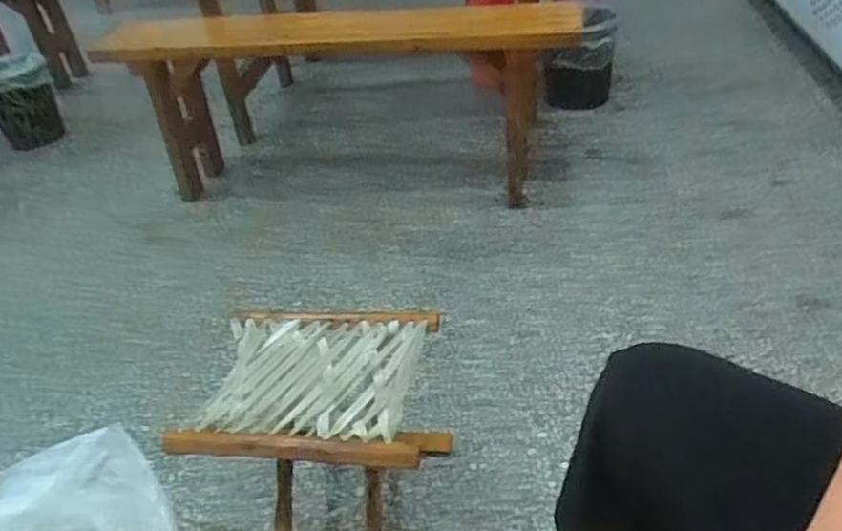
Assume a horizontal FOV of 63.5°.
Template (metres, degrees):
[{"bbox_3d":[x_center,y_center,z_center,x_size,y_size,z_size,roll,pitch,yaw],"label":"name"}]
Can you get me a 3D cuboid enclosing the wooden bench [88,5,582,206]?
[{"bbox_3d":[-0.225,-0.410,1.738,1.178,0.461,0.256,2,37,12],"label":"wooden bench"}]

